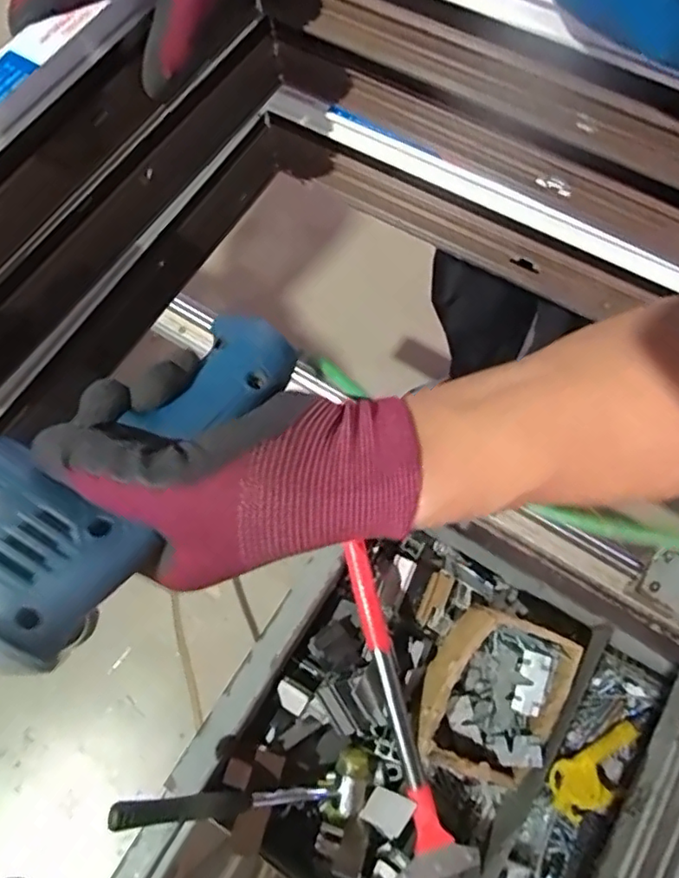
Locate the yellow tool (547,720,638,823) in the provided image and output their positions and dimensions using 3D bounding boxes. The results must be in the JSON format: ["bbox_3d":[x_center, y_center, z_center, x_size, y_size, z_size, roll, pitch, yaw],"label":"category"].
[{"bbox_3d":[0.302,0.388,0.690,0.123,0.016,0.061,-26,71,-8],"label":"yellow tool"}]

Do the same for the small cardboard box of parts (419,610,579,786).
[{"bbox_3d":[0.173,0.292,0.682,0.144,0.094,0.178,26,72,10],"label":"small cardboard box of parts"}]

